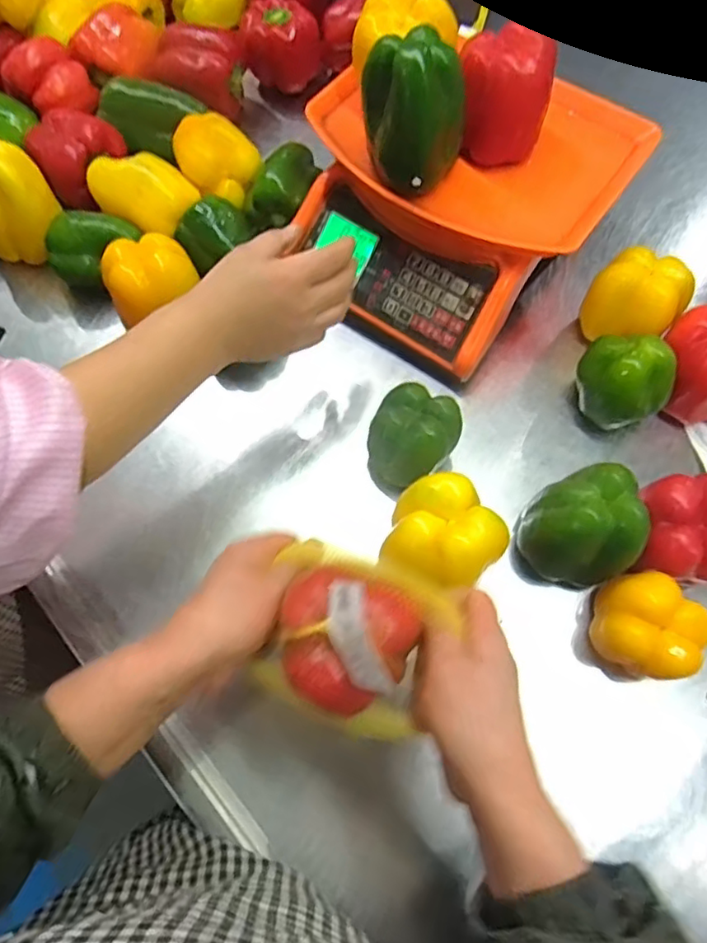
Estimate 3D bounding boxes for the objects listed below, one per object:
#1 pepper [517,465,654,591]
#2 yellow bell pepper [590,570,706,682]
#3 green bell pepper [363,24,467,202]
[{"bbox_3d":[0.184,0.049,0.490,0.078,0.096,0.081,0,68,0],"label":"pepper"},{"bbox_3d":[0.227,0.123,0.470,0.080,0.067,0.066,36,72,13],"label":"yellow bell pepper"},{"bbox_3d":[0.051,-0.294,0.493,0.065,0.095,0.077,-26,70,-11],"label":"green bell pepper"}]

